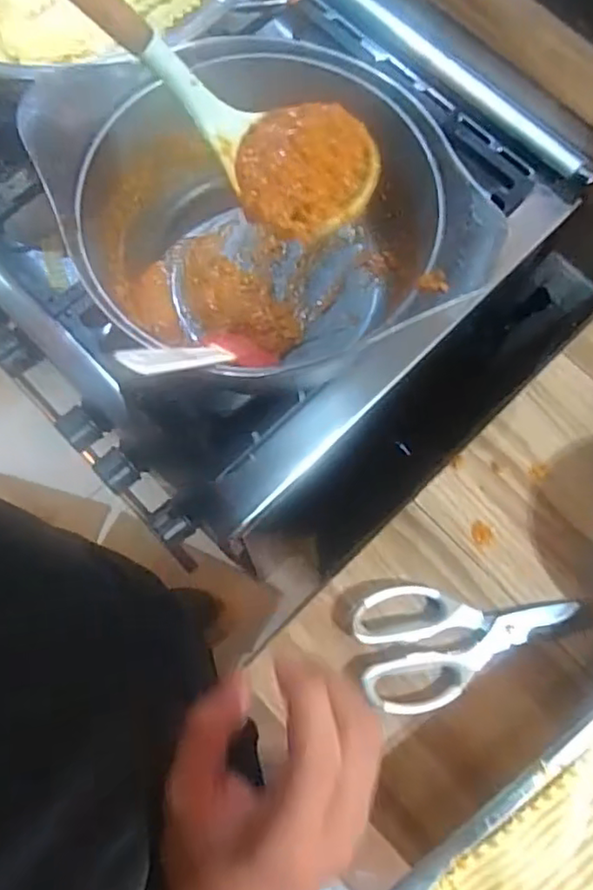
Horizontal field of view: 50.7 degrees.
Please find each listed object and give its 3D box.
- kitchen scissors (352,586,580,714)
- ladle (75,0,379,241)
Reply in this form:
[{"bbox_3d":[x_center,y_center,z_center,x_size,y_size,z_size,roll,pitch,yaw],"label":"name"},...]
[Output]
[{"bbox_3d":[0.135,0.151,0.492,0.174,0.014,0.091,-9,75,-4],"label":"kitchen scissors"},{"bbox_3d":[-0.091,-0.207,0.286,0.304,0.042,0.076,32,74,-24],"label":"ladle"}]

